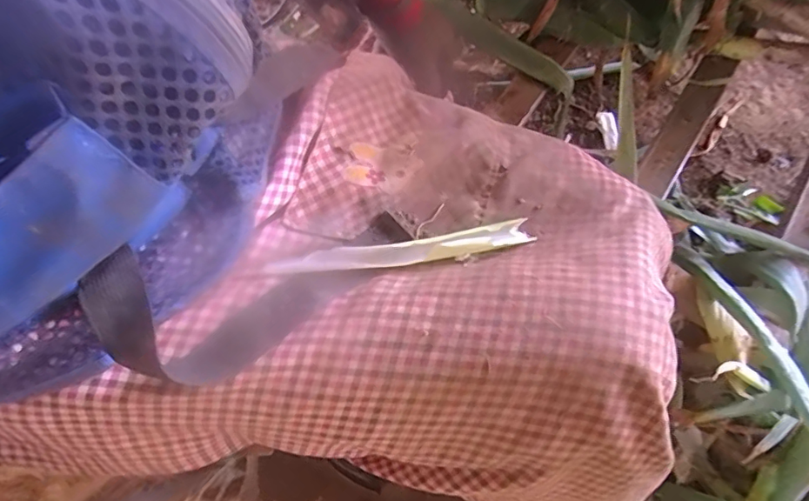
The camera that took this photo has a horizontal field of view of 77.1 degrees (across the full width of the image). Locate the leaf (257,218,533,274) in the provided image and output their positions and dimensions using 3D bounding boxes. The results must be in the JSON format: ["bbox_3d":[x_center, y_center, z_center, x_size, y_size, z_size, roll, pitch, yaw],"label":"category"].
[{"bbox_3d":[0.000,0.000,0.351,0.179,0.025,0.019,-10,70,-5],"label":"leaf"}]

